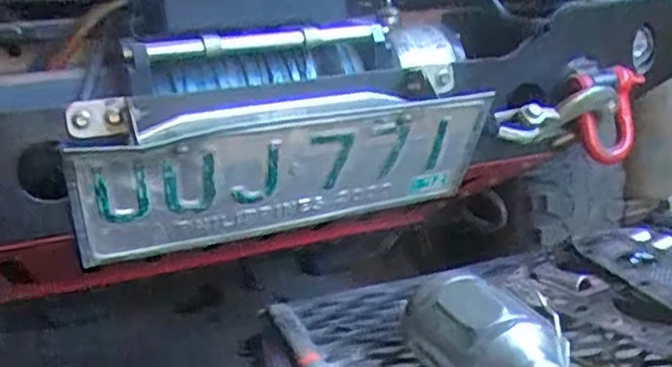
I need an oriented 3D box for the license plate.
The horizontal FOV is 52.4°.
[{"bbox_3d":[-0.040,-0.003,0.648,0.381,0.143,0.014,-10,47,-19],"label":"license plate"}]

